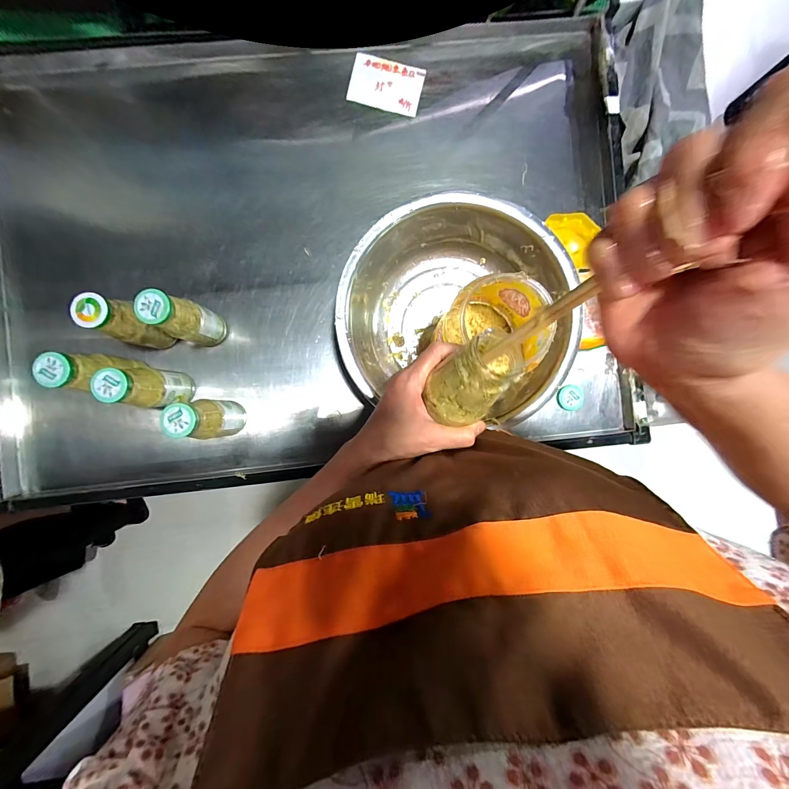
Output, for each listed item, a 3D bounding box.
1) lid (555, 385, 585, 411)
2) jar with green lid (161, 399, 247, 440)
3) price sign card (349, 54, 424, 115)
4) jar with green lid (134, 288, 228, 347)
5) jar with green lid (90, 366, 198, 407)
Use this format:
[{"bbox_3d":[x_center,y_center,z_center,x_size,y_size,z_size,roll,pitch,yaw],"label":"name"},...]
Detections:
[{"bbox_3d":[0.340,0.007,0.648,0.048,0.018,0.048,0,90,-3],"label":"lid"},{"bbox_3d":[-0.300,0.042,0.555,0.049,0.173,0.060,-12,91,-3],"label":"jar with green lid"},{"bbox_3d":[-0.014,-0.570,0.618,0.127,0.006,0.086,11,91,-4],"label":"price sign card"},{"bbox_3d":[-0.336,-0.118,0.550,0.050,0.175,0.061,15,89,-3],"label":"jar with green lid"},{"bbox_3d":[-0.391,-0.010,0.548,0.055,0.177,0.061,1,90,-3],"label":"jar with green lid"}]

